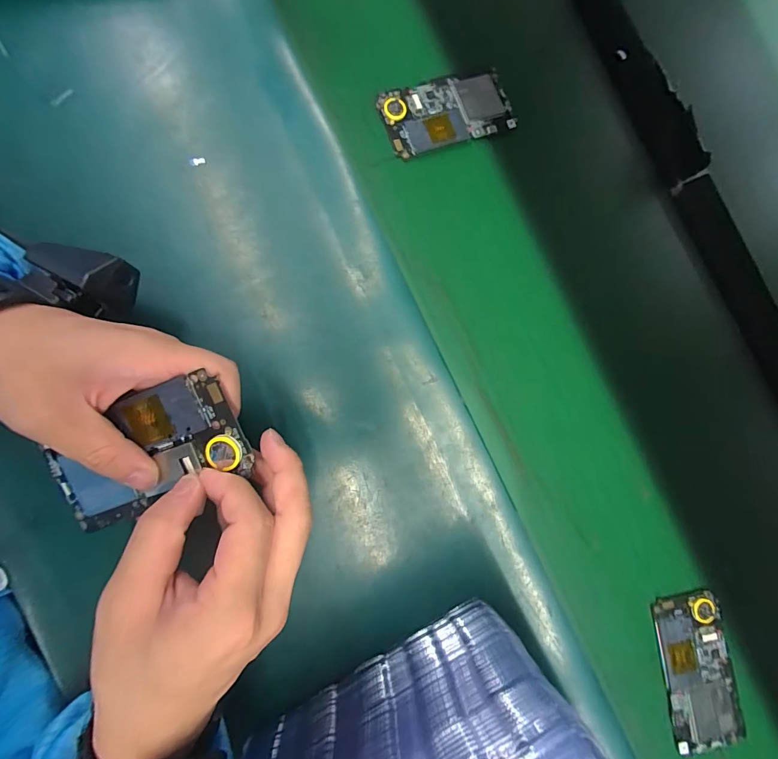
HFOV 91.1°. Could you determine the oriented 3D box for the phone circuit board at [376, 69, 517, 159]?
[{"bbox_3d":[0.055,-0.249,0.353,0.120,0.008,0.062,-20,87,-8],"label":"phone circuit board"}]

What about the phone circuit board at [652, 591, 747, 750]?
[{"bbox_3d":[0.272,0.256,0.335,0.065,0.007,0.125,-7,84,-8],"label":"phone circuit board"}]

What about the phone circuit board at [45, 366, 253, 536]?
[{"bbox_3d":[-0.143,0.044,0.222,0.124,0.008,0.063,-22,99,10],"label":"phone circuit board"}]

